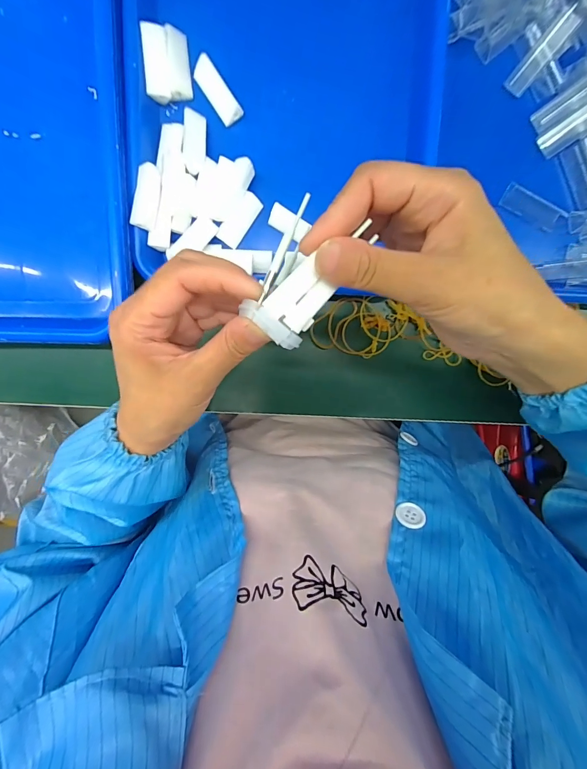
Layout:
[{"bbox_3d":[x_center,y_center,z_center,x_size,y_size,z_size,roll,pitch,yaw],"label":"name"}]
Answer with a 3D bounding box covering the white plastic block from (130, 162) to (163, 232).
[{"bbox_3d":[-0.118,-0.151,0.276,0.016,0.014,0.047,13,96,-3],"label":"white plastic block"}]

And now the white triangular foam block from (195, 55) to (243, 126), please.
[{"bbox_3d":[-0.063,-0.241,0.280,0.018,0.015,0.045,-37,96,3],"label":"white triangular foam block"}]

